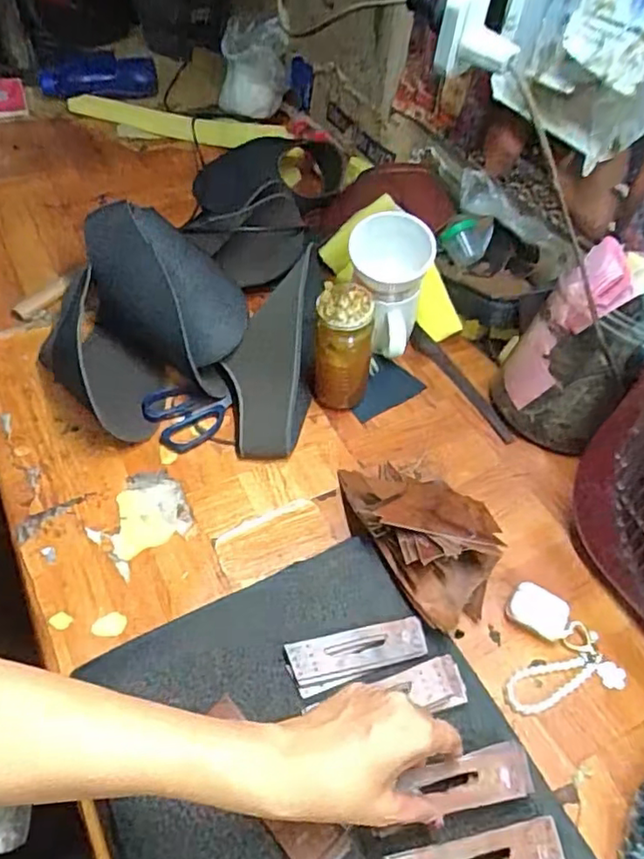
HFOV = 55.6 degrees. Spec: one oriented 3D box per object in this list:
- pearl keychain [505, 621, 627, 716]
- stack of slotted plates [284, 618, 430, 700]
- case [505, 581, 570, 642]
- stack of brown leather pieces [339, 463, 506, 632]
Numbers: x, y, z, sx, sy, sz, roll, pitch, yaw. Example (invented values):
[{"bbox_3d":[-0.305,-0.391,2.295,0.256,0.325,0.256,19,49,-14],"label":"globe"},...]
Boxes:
[{"bbox_3d":[0.211,0.216,0.528,0.106,0.010,0.057,-23,56,-23],"label":"pearl keychain"},{"bbox_3d":[0.030,0.184,0.506,0.114,0.004,0.040,-12,54,-12],"label":"stack of slotted plates"},{"bbox_3d":[0.198,0.165,0.559,0.052,0.019,0.038,25,52,14],"label":"case"},{"bbox_3d":[0.097,0.085,0.583,0.121,0.072,0.194,-21,55,-22],"label":"stack of brown leather pieces"}]

